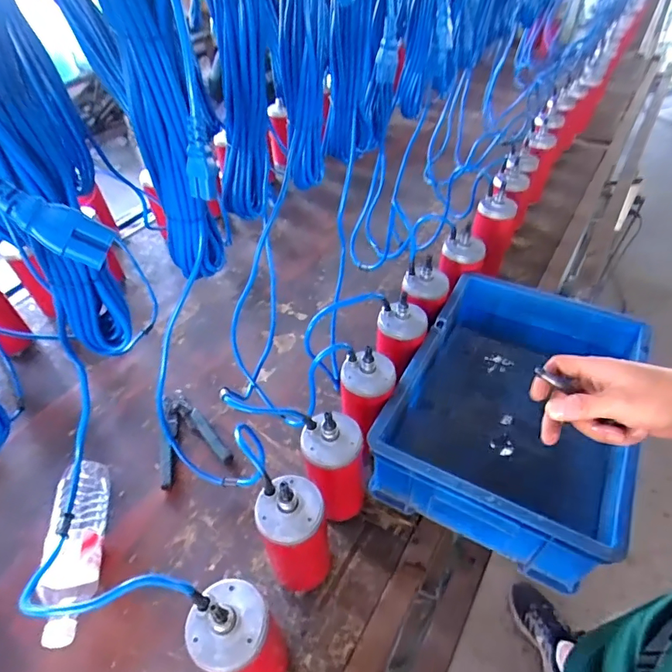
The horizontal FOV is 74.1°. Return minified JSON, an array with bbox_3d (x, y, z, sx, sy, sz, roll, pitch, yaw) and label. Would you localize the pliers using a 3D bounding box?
[{"bbox_3d":[-0.256,0.159,0.754,0.111,0.036,0.180,-21,48,-17],"label":"pliers"}]

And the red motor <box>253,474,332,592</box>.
[{"bbox_3d":[-0.048,0.239,0.537,0.073,0.204,0.069,-1,46,1],"label":"red motor"}]

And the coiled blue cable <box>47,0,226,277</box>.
[{"bbox_3d":[-0.168,-0.193,0.422,0.084,0.329,0.073,-30,52,-24],"label":"coiled blue cable"}]

